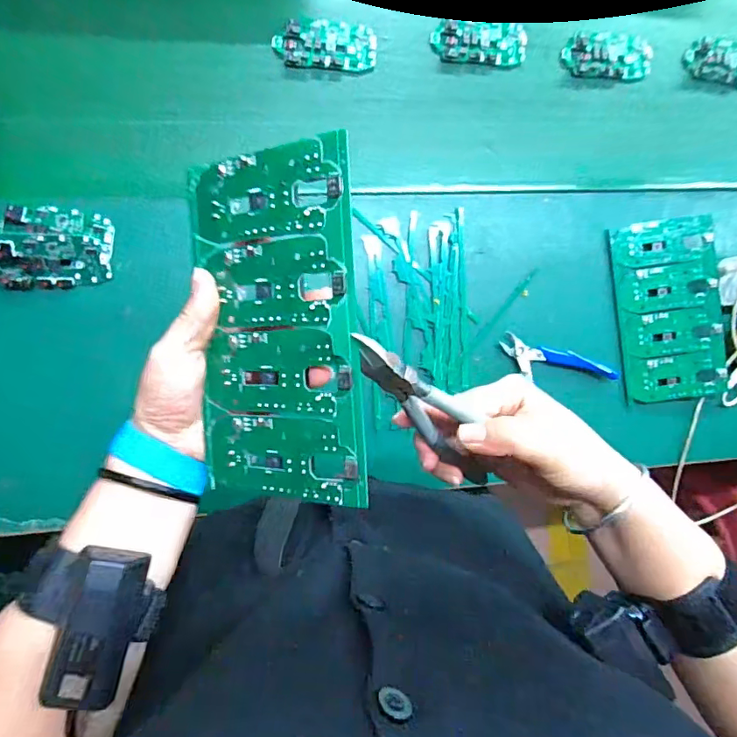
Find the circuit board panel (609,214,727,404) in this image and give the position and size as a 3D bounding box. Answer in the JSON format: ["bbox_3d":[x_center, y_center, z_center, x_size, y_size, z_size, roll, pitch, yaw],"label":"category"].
[{"bbox_3d":[0.322,-0.060,0.539,0.106,0.009,0.191,-10,97,4],"label":"circuit board panel"}]

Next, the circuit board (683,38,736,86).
[{"bbox_3d":[0.390,-0.334,0.543,0.098,0.011,0.048,8,92,-7],"label":"circuit board"}]

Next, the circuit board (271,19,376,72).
[{"bbox_3d":[-0.041,-0.317,0.488,0.097,0.014,0.048,0,91,-9],"label":"circuit board"}]

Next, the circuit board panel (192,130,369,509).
[{"bbox_3d":[-0.052,-0.021,0.277,0.102,0.005,0.188,0,96,27],"label":"circuit board panel"}]

